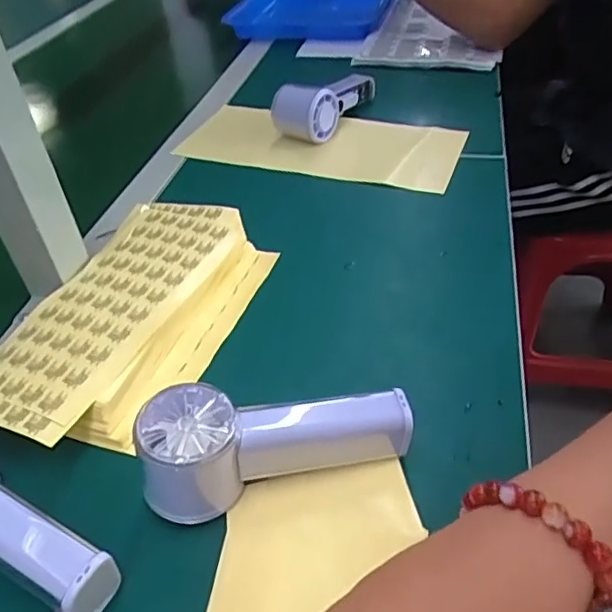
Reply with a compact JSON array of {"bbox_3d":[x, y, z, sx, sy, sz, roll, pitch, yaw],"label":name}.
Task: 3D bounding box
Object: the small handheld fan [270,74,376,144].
[{"bbox_3d":[0.024,-0.246,0.702,0.067,0.070,0.146,20,46,25],"label":"small handheld fan"}]

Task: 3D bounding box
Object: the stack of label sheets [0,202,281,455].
[{"bbox_3d":[-0.134,0.005,0.450,0.138,0.039,0.253,15,44,20],"label":"stack of label sheets"}]

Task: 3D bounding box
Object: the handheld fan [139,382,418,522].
[{"bbox_3d":[-0.015,0.080,0.329,0.148,0.061,0.051,-4,41,0],"label":"handheld fan"}]

